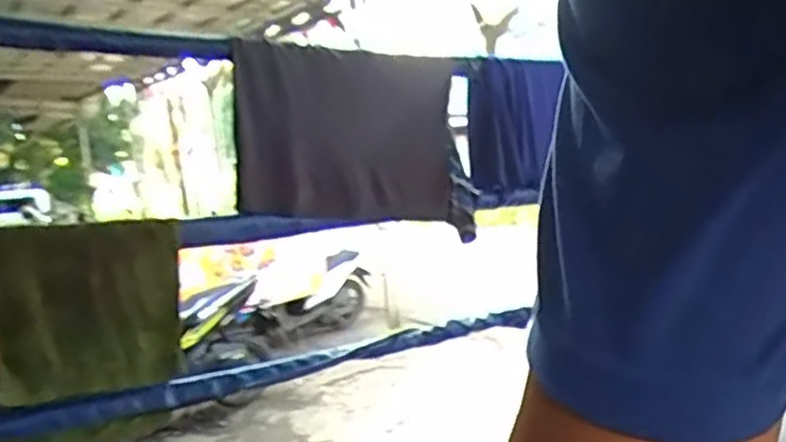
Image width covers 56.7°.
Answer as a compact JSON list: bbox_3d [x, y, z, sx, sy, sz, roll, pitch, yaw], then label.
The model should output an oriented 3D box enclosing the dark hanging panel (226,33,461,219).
[{"bbox_3d":[-0.086,-0.178,1.499,0.502,0.356,0.097,-2,-8,-36],"label":"dark hanging panel"}]

